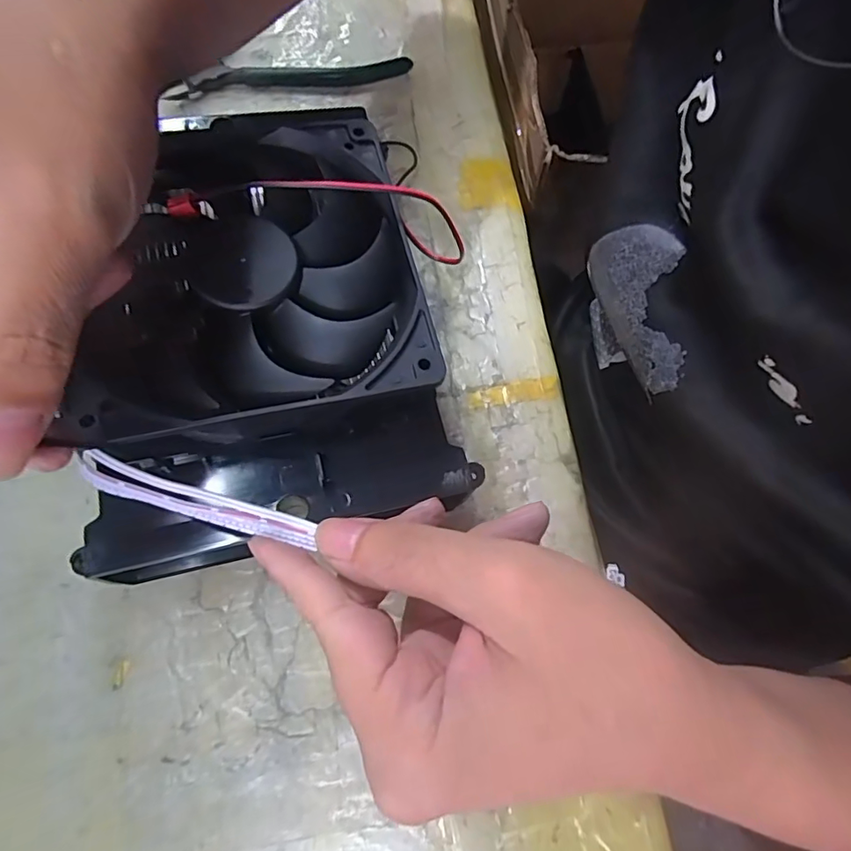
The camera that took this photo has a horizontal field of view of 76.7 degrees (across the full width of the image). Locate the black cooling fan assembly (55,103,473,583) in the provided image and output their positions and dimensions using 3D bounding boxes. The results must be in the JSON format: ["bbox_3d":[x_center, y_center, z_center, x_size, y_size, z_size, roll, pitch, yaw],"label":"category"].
[{"bbox_3d":[-0.064,-0.048,0.198,0.121,0.038,0.176,-13,71,-7],"label":"black cooling fan assembly"}]

